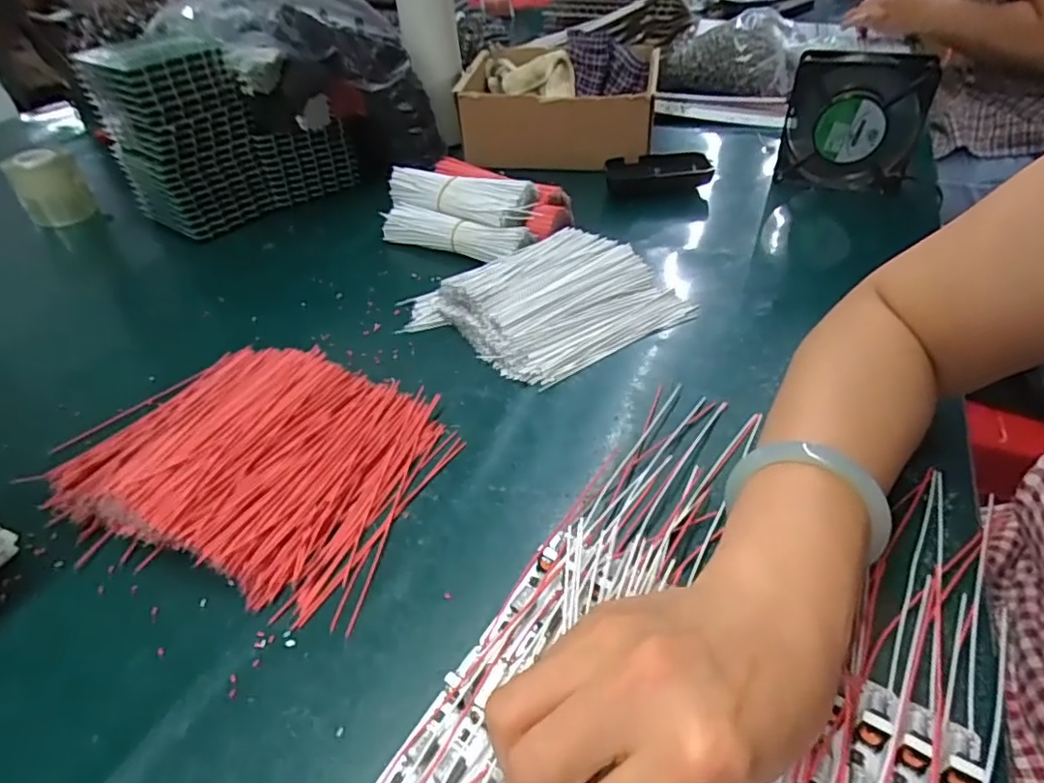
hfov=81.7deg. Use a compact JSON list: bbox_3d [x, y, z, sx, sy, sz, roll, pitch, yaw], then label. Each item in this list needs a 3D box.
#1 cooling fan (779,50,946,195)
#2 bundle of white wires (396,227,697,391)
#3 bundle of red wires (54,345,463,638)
[{"bbox_3d":[0.318,-0.257,0.585,0.116,0.124,0.034,14,49,20],"label":"cooling fan"},{"bbox_3d":[0.020,-0.075,0.478,0.181,0.029,0.150,-23,44,-22],"label":"bundle of white wires"},{"bbox_3d":[-0.156,0.033,0.365,0.205,0.028,0.161,12,43,17],"label":"bundle of red wires"}]

